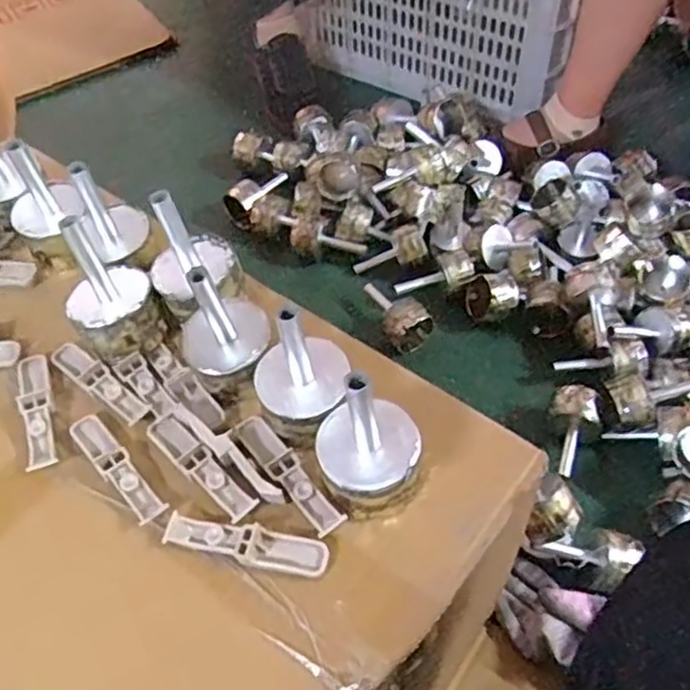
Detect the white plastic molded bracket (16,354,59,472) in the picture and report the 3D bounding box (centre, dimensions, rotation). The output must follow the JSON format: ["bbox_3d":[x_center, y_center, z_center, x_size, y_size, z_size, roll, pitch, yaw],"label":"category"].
[{"bbox_3d":[-0.216,0.044,0.503,0.021,0.009,0.095,-16,53,-9],"label":"white plastic molded bracket"}]

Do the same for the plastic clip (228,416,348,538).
[{"bbox_3d":[-0.038,0.080,0.459,0.023,0.011,0.101,-34,58,-21],"label":"plastic clip"}]

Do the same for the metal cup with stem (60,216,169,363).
[{"bbox_3d":[-0.164,-0.039,0.496,0.059,0.096,0.054,-2,52,2],"label":"metal cup with stem"}]

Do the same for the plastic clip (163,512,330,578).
[{"bbox_3d":[-0.059,0.118,0.430,0.099,0.008,0.021,8,53,10],"label":"plastic clip"}]

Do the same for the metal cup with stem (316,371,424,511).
[{"bbox_3d":[0.014,0.051,0.415,0.060,0.092,0.057,-2,52,2],"label":"metal cup with stem"}]

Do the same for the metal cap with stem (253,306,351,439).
[{"bbox_3d":[-0.027,0.012,0.440,0.057,0.081,0.051,-13,52,-6],"label":"metal cap with stem"}]

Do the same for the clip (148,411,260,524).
[{"bbox_3d":[-0.093,0.077,0.466,0.021,0.011,0.096,-38,59,-23],"label":"clip"}]

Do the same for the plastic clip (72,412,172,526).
[{"bbox_3d":[-0.149,0.078,0.470,0.020,0.008,0.100,-37,58,-22],"label":"plastic clip"}]

